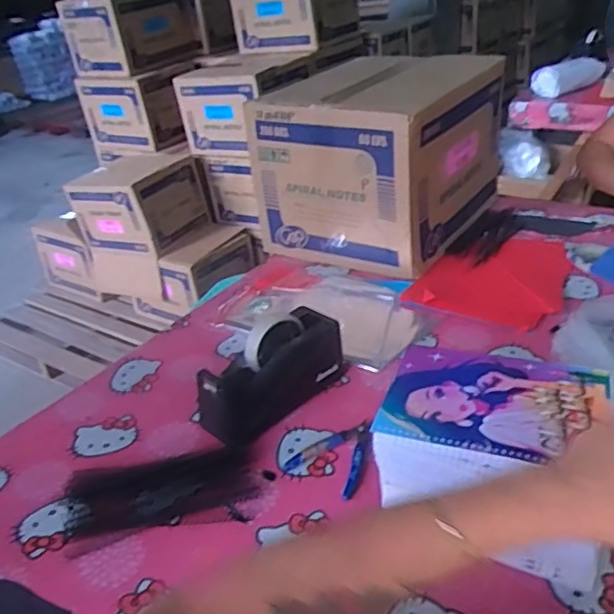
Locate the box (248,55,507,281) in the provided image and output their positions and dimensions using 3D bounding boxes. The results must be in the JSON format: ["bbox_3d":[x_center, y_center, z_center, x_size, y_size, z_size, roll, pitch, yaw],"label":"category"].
[{"bbox_3d":[0.138,-0.287,1.151,0.334,0.278,0.381,16,38,32],"label":"box"}]

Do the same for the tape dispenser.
[{"bbox_3d":[-0.046,0.081,0.774,0.080,0.104,0.202,23,42,38],"label":"tape dispenser"}]

